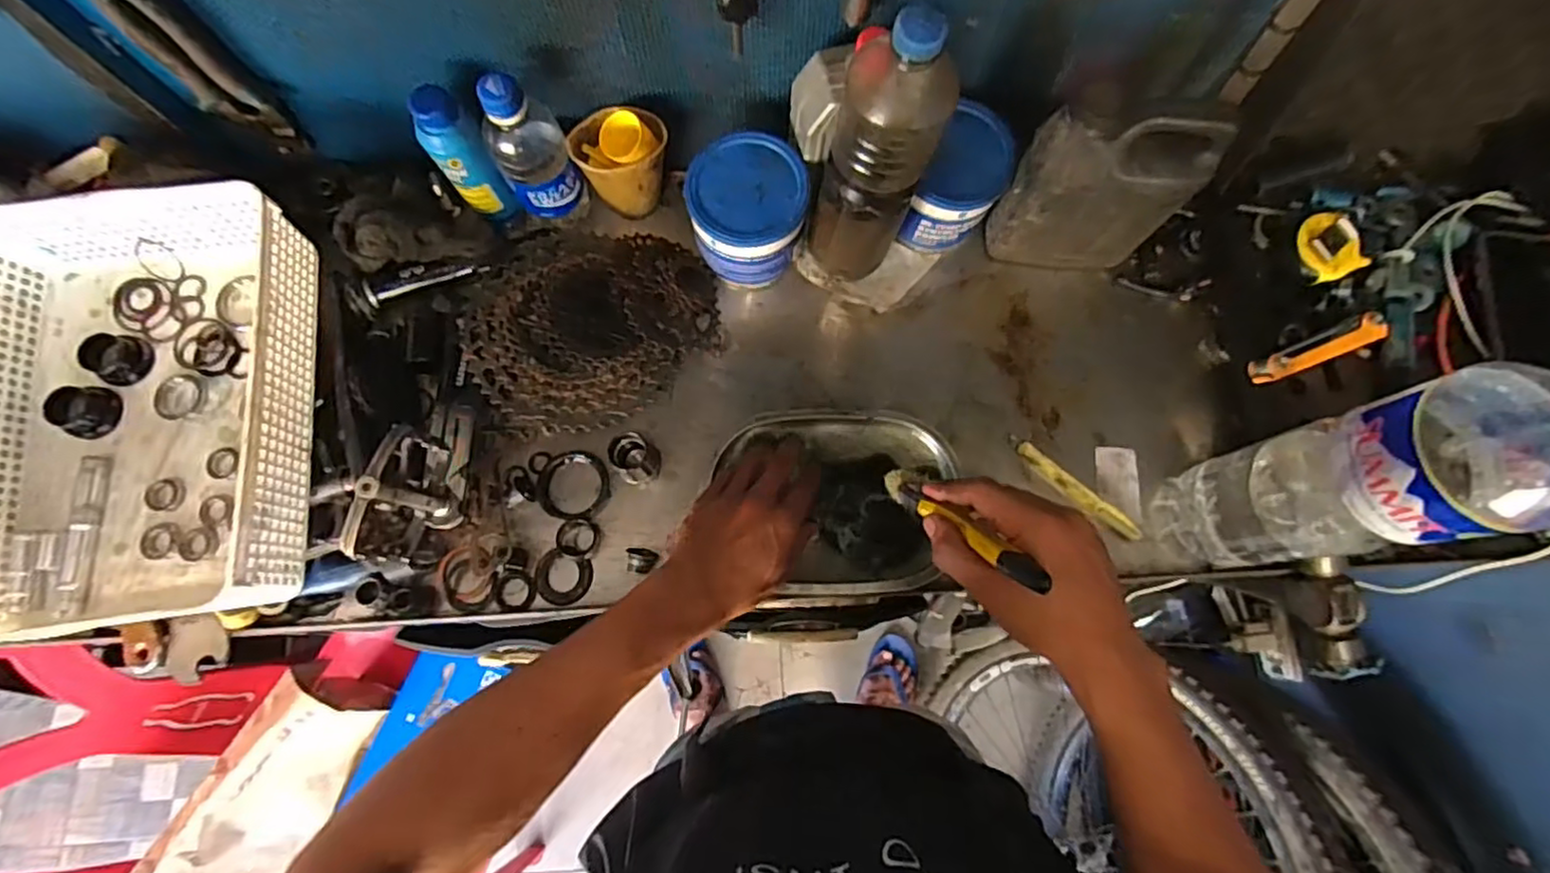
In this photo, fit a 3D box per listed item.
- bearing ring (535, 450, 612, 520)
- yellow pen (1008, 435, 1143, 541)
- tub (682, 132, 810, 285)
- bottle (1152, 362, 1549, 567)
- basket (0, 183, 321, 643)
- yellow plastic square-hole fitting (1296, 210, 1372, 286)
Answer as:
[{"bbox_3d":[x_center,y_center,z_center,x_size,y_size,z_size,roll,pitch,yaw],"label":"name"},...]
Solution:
[{"bbox_3d":[-0.177,0.042,0.582,0.063,0.018,0.060,0,76,0],"label":"bearing ring"},{"bbox_3d":[0.262,0.046,0.586,0.132,0.015,0.018,39,79,9],"label":"yellow pen"},{"bbox_3d":[-0.023,-0.195,0.595,0.098,0.099,0.096,0,76,0],"label":"tub"},{"bbox_3d":[0.378,0.030,0.432,0.095,0.304,0.091,-9,76,-2],"label":"bottle"},{"bbox_3d":[-0.501,-0.022,0.526,0.244,0.086,0.330,-5,76,-1],"label":"basket"},{"bbox_3d":[0.468,-0.161,0.561,0.045,0.020,0.053,-22,77,-5],"label":"yellow plastic square-hole fitting"}]

